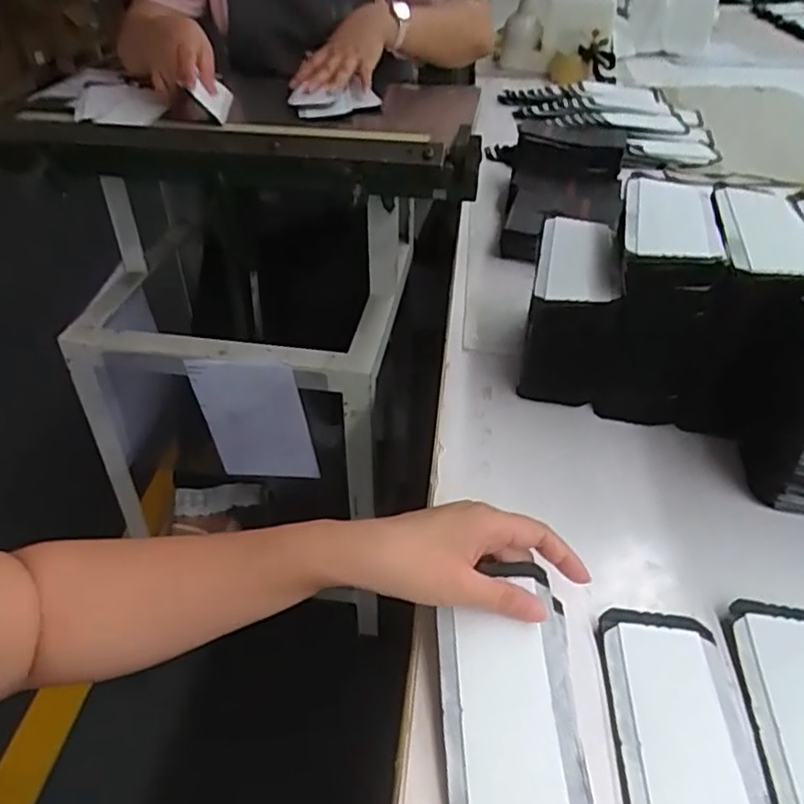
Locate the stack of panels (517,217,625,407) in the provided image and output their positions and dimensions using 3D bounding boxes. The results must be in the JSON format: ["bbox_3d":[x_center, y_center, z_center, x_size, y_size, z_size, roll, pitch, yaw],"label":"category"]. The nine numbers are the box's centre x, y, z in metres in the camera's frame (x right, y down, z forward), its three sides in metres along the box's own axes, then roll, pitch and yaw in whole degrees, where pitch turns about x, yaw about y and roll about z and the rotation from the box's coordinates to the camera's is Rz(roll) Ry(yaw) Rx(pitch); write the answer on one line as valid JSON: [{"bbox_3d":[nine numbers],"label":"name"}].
[{"bbox_3d":[0.158,-0.084,0.613,0.076,0.118,0.143,7,39,8],"label":"stack of panels"}]

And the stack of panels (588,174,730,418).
[{"bbox_3d":[0.229,-0.100,0.588,0.080,0.163,0.164,11,40,13],"label":"stack of panels"}]

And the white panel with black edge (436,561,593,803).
[{"bbox_3d":[0.062,0.173,0.366,0.078,0.013,0.163,1,51,-4],"label":"white panel with black edge"}]

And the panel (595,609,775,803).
[{"bbox_3d":[0.160,0.194,0.365,0.078,0.009,0.163,2,39,2],"label":"panel"}]

